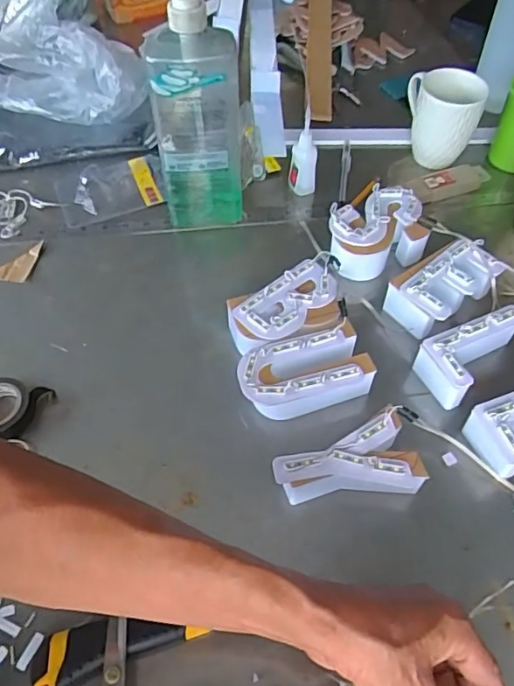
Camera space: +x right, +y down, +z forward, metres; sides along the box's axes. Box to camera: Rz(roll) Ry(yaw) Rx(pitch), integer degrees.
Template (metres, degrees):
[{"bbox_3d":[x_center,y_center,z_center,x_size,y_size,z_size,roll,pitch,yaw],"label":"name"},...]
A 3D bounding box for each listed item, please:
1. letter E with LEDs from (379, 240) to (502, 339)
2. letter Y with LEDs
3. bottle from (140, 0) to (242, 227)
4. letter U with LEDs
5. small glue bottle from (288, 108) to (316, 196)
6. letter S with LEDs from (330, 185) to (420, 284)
[{"bbox_3d":[0.197,-0.060,0.576,0.116,0.050,0.069,-35,62,-22],"label":"letter E with LEDs"},{"bbox_3d":[0.074,0.107,0.458,0.119,0.053,0.066,-13,56,-10],"label":"letter Y with LEDs"},{"bbox_3d":[-0.060,-0.243,0.570,0.103,0.286,0.052,-4,55,-3],"label":"bottle"},{"bbox_3d":[0.042,0.028,0.513,0.123,0.042,0.073,-15,56,-11],"label":"letter U with LEDs"},{"bbox_3d":[0.058,-0.235,0.667,0.033,0.100,0.025,5,55,3],"label":"small glue bottle"},{"bbox_3d":[0.128,-0.128,0.625,0.077,0.050,0.130,31,60,20],"label":"letter S with LEDs"}]

